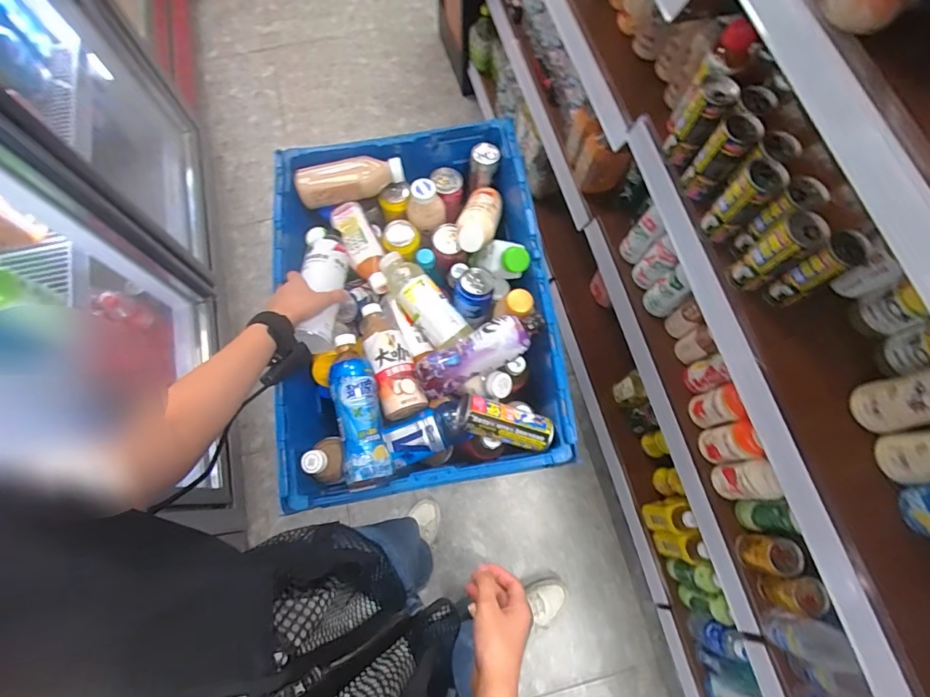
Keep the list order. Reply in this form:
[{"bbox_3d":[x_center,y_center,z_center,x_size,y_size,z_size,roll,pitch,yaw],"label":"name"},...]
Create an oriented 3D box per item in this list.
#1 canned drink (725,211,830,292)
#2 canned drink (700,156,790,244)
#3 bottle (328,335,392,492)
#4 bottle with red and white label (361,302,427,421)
[{"bbox_3d":[0.429,-0.131,0.636,0.051,0.133,0.048,0,73,-1],"label":"canned drink"},{"bbox_3d":[0.397,-0.207,0.656,0.050,0.127,0.064,-39,77,-12],"label":"canned drink"},{"bbox_3d":[-0.156,0.087,0.666,0.064,0.060,0.224,-13,73,-5],"label":"bottle"},{"bbox_3d":[-0.118,0.016,0.727,0.064,0.074,0.188,-18,74,-6],"label":"bottle with red and white label"}]

